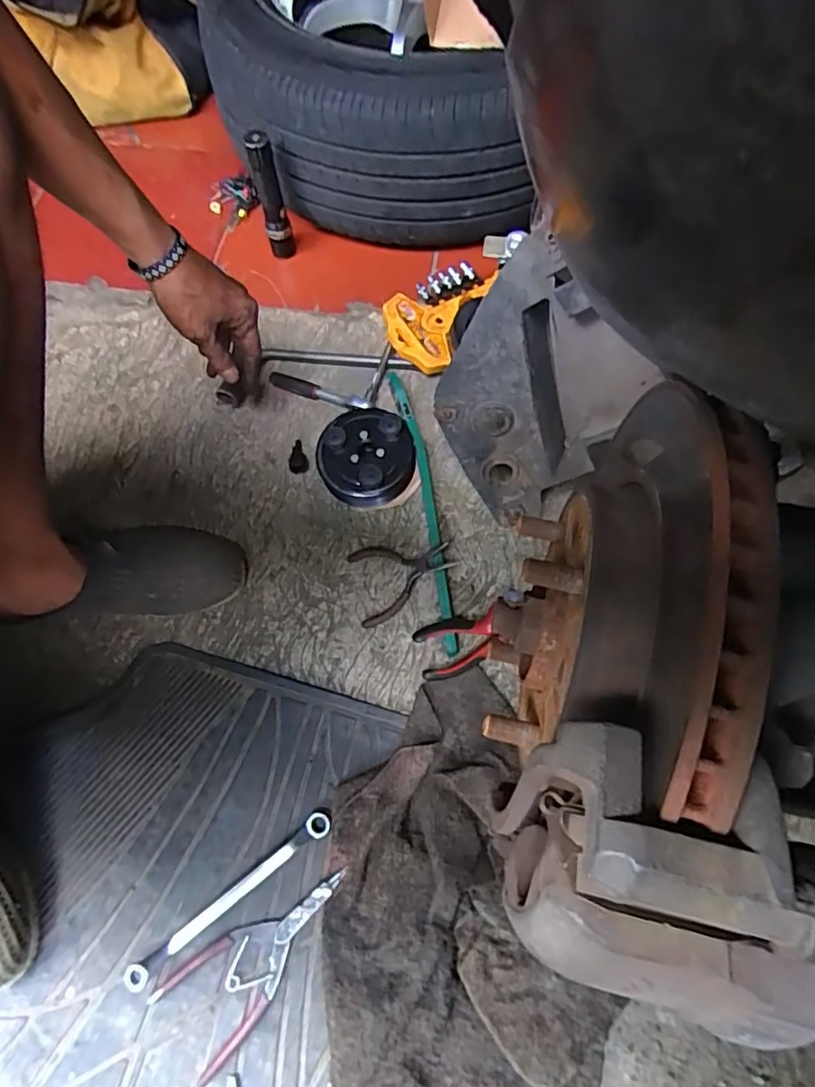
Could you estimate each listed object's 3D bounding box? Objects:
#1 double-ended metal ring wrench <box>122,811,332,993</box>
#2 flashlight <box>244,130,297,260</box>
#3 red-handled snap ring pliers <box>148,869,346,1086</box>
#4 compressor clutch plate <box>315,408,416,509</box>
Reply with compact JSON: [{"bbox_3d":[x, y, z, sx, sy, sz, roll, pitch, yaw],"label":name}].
[{"bbox_3d":[-0.163,0.326,0.533,0.218,0.012,0.021,-36,72,-11],"label":"double-ended metal ring wrench"},{"bbox_3d":[-0.174,-0.441,0.733,0.032,0.155,0.035,-15,69,-3],"label":"flashlight"},{"bbox_3d":[-0.128,0.371,0.516,0.183,0.011,0.080,-37,72,-11],"label":"red-handled snap ring pliers"},{"bbox_3d":[-0.047,-0.100,0.668,0.104,0.055,0.099,-1,69,2],"label":"compressor clutch plate"}]

